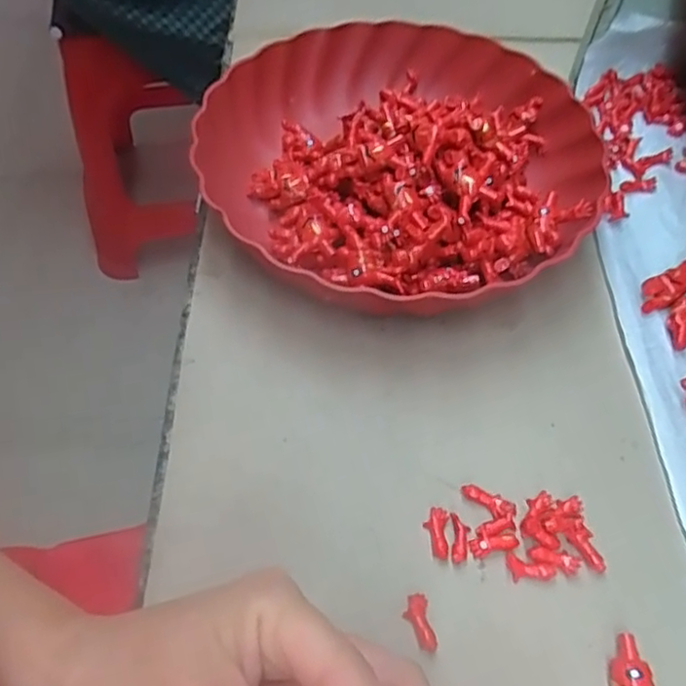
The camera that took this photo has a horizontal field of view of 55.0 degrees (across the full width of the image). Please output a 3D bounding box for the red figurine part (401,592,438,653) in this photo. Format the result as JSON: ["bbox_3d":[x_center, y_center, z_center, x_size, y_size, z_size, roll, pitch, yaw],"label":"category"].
[{"bbox_3d":[0.033,0.122,0.286,0.011,0.006,0.023,-9,56,-6],"label":"red figurine part"}]

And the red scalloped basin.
[{"bbox_3d":[0.040,-0.121,0.422,0.233,0.059,0.229,0,56,0],"label":"red scalloped basin"}]

